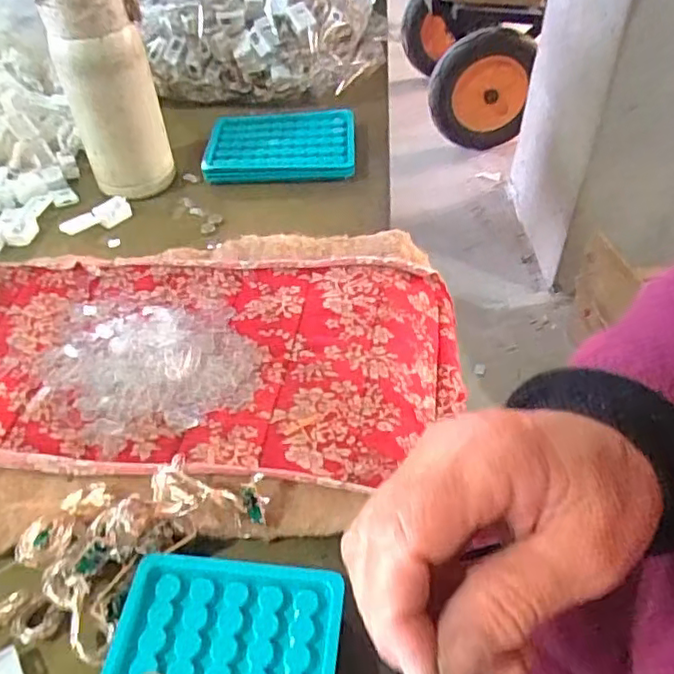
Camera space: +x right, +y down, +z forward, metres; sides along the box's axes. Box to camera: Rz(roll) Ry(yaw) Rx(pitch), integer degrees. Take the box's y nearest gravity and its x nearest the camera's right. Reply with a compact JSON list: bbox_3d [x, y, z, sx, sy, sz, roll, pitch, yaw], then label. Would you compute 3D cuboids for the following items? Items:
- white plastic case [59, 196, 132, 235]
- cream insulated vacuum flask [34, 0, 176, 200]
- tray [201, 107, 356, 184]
[{"bbox_3d":[-0.197,-0.098,0.513,0.056,0.017,0.013,-32,53,-24],"label":"white plastic case"},{"bbox_3d":[-0.180,-0.202,0.493,0.065,0.160,0.057,13,49,14],"label":"cream insulated vacuum flask"},{"bbox_3d":[-0.051,-0.175,0.570,0.133,0.023,0.094,-1,47,2],"label":"tray"}]

